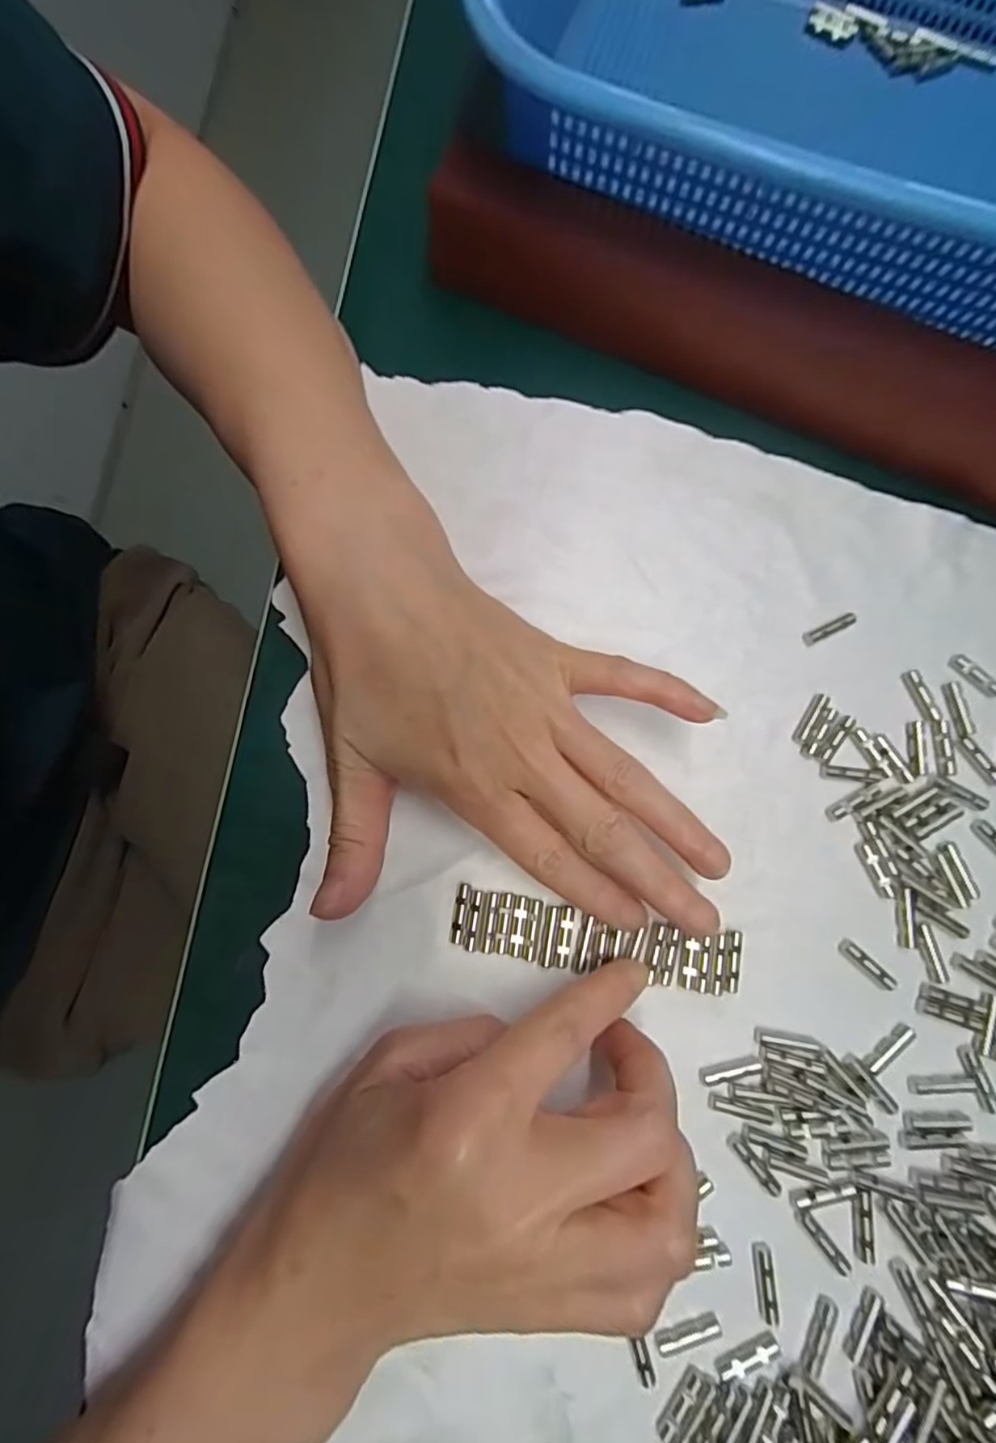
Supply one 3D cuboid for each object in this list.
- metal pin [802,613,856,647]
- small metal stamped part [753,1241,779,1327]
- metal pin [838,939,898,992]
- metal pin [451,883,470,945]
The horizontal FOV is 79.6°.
[{"bbox_3d":[0.126,-0.035,0.226,0.021,0.004,0.005,-25,80,-4],"label":"metal pin"},{"bbox_3d":[0.084,0.176,0.186,0.006,0.004,0.021,-1,79,0],"label":"small metal stamped part"},{"bbox_3d":[0.127,0.084,0.205,0.021,0.004,0.005,42,82,7],"label":"metal pin"},{"bbox_3d":[-0.013,0.066,0.204,0.004,0.004,0.020,9,80,2],"label":"metal pin"}]

